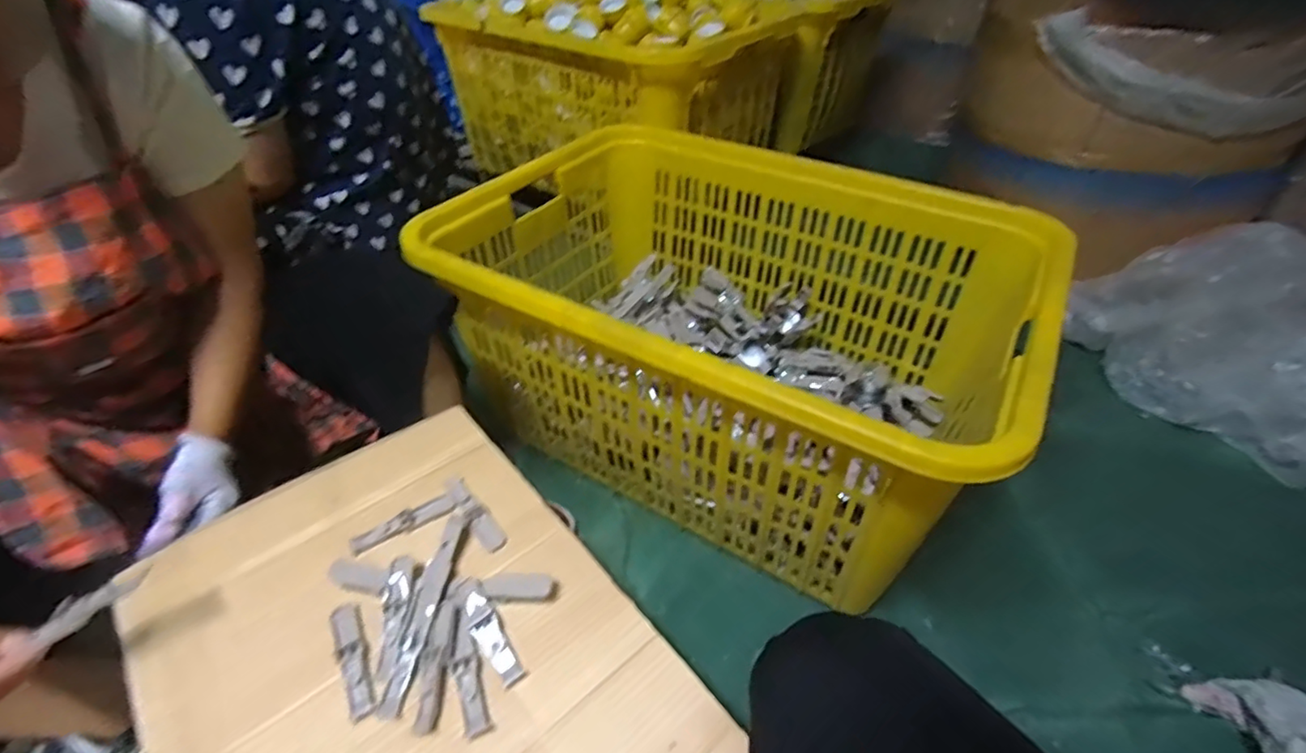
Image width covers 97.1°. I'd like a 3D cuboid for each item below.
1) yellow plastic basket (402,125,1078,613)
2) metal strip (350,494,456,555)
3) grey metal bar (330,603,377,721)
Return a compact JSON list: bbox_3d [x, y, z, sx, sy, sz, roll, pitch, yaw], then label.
[{"bbox_3d":[0.108,-0.078,0.945,0.827,0.380,0.603,23,46,23],"label":"yellow plastic basket"},{"bbox_3d":[-0.243,0.142,0.563,0.095,0.007,0.022,-22,46,-24],"label":"metal strip"},{"bbox_3d":[-0.244,0.226,0.470,0.022,0.006,0.097,-21,46,-23],"label":"grey metal bar"}]

